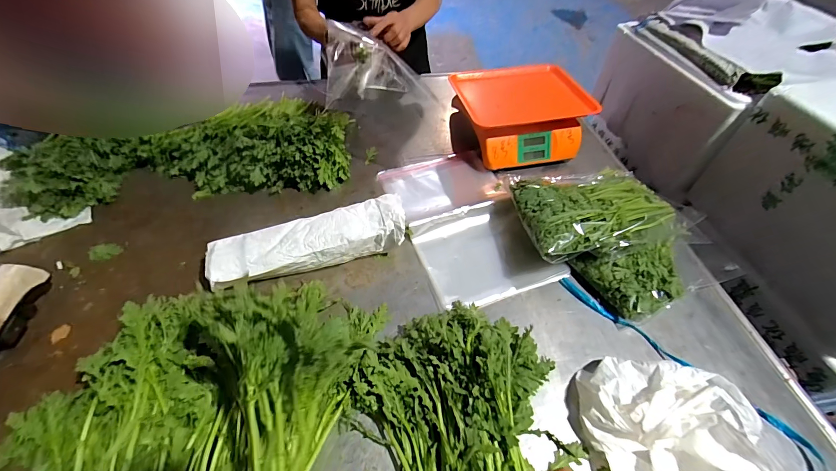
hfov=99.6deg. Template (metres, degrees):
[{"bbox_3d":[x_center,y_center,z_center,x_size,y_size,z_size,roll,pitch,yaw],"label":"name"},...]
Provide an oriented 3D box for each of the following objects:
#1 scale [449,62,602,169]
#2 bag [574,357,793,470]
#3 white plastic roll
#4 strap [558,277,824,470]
[{"bbox_3d":[0.234,-0.284,0.838,0.272,0.123,0.257,-11,51,-11],"label":"scale"},{"bbox_3d":[0.340,0.260,0.427,0.224,0.089,0.232,-6,52,-7],"label":"bag"},{"bbox_3d":[-0.182,0.012,0.610,0.331,0.087,0.089,-13,53,-12],"label":"white plastic roll"},{"bbox_3d":[0.390,0.242,0.488,0.224,0.026,0.452,-3,51,-5],"label":"strap"}]

